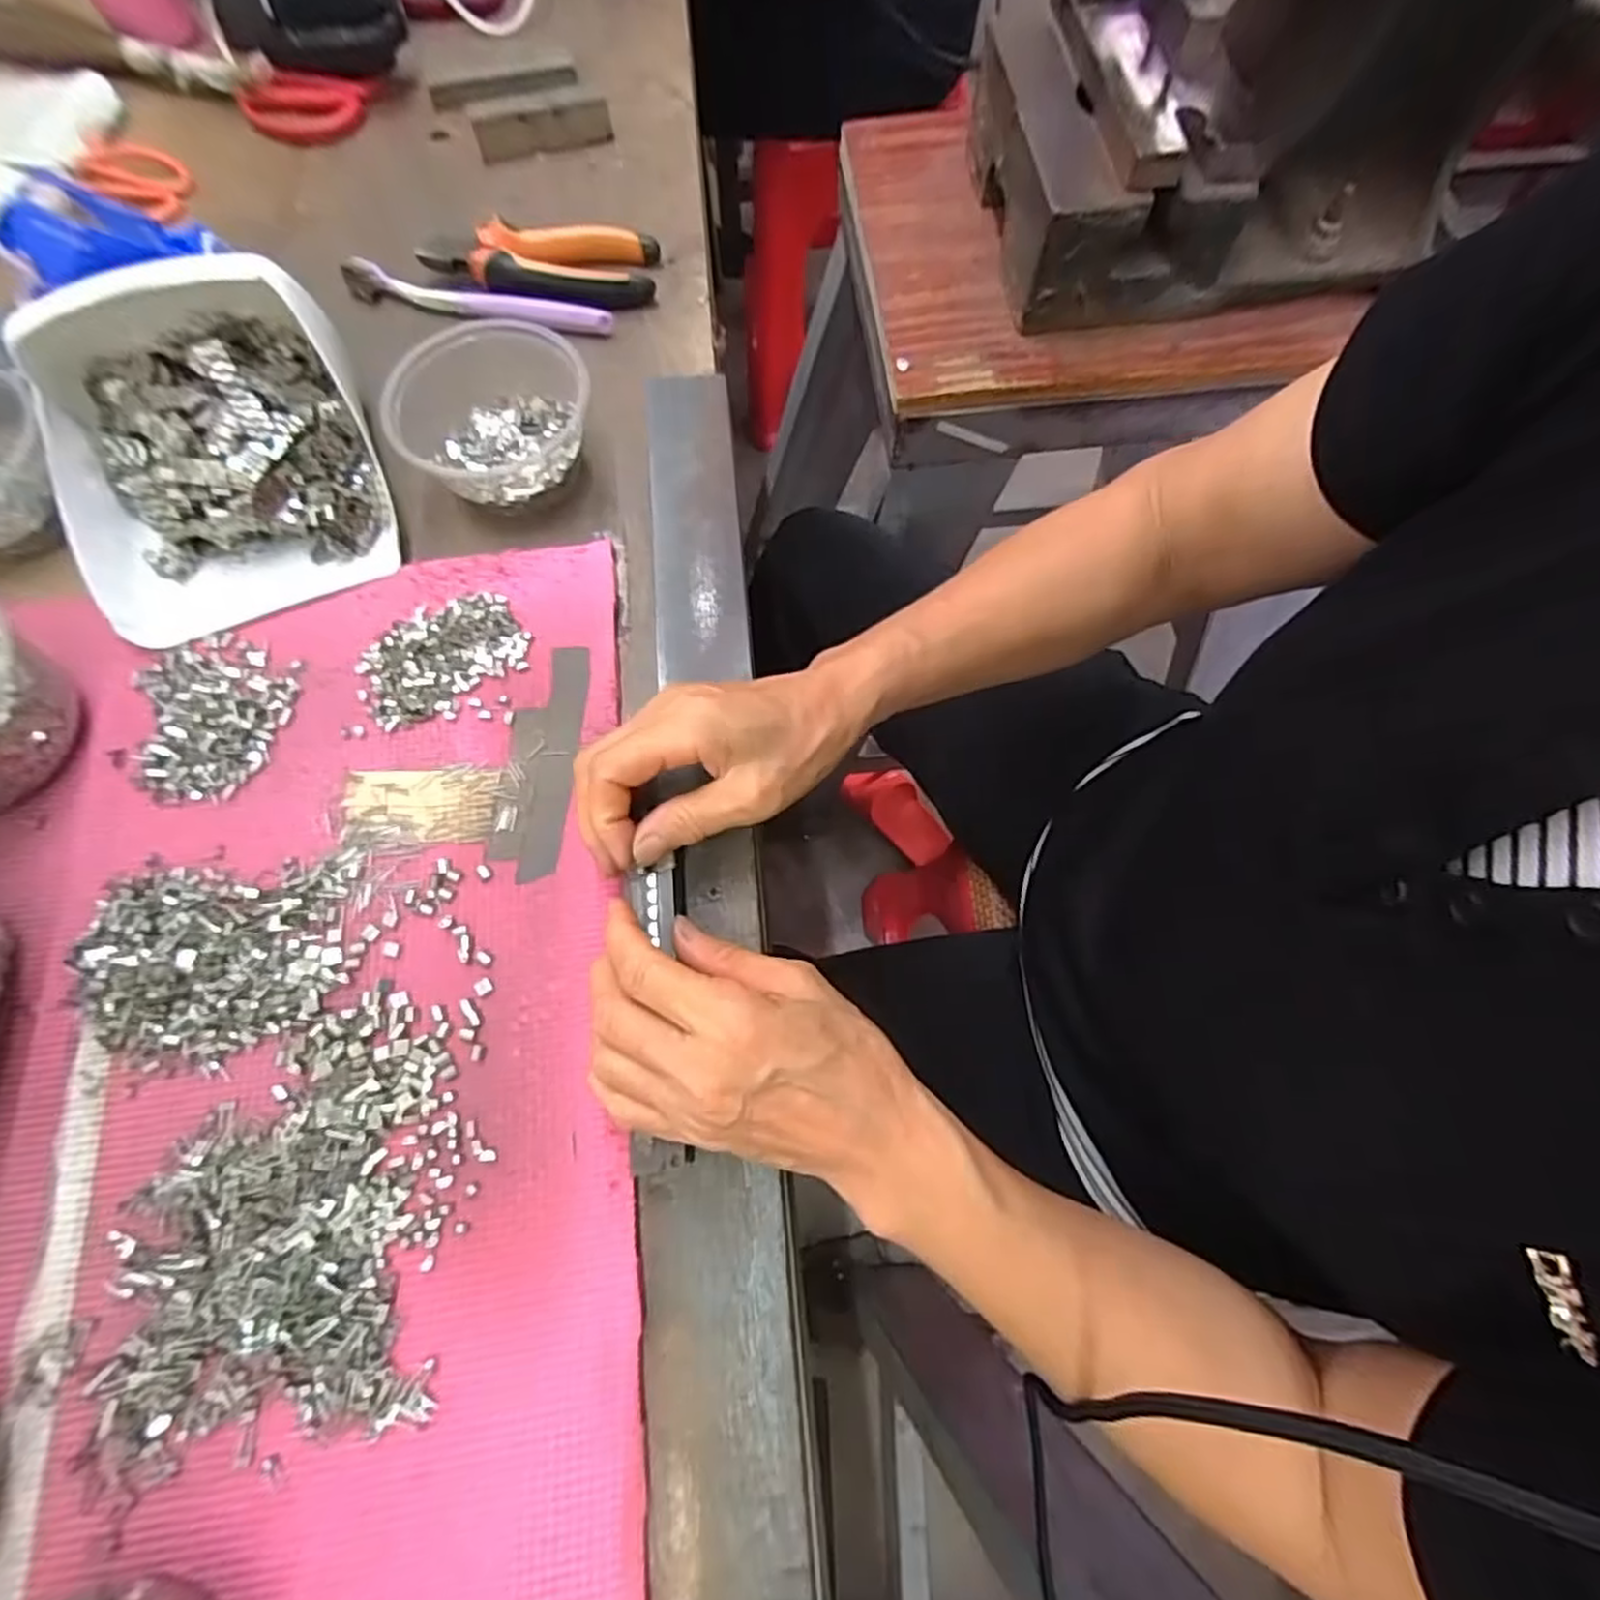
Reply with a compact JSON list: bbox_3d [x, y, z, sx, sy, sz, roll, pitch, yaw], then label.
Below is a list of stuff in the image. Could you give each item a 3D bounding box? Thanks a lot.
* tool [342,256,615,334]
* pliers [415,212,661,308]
[{"bbox_3d":[-0.209,-0.322,0.466,0.180,0.015,0.016,13,71,3],"label":"tool"},{"bbox_3d":[-0.168,-0.343,0.470,0.147,0.024,0.059,0,71,-1],"label":"pliers"}]

